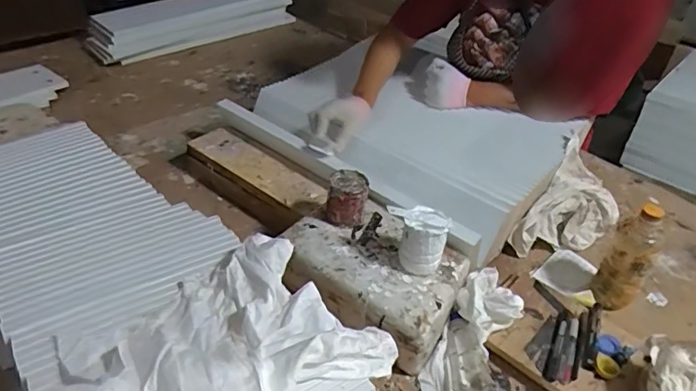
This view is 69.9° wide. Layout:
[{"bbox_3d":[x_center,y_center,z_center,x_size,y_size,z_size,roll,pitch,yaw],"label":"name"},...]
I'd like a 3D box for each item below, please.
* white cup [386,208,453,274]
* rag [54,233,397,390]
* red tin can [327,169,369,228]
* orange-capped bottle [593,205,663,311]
[{"bbox_3d":[0.104,0.072,0.737,0.071,0.099,0.066,3,39,-2],"label":"white cup"},{"bbox_3d":[-0.152,0.173,0.513,0.233,0.087,0.349,32,47,29],"label":"rag"},{"bbox_3d":[-0.003,0.007,0.812,0.066,0.068,0.070,9,40,4],"label":"red tin can"},{"bbox_3d":[0.449,0.105,0.806,0.054,0.190,0.071,9,40,5],"label":"orange-capped bottle"}]

